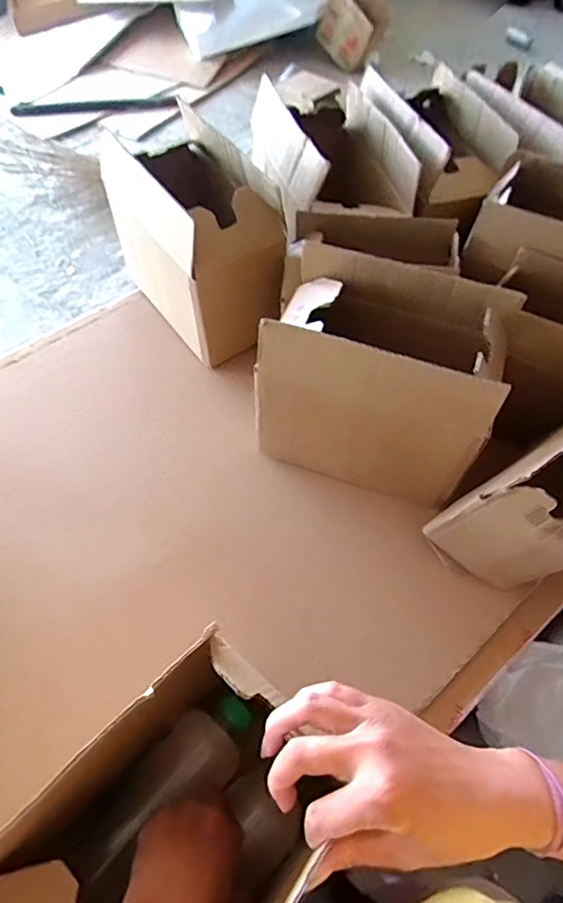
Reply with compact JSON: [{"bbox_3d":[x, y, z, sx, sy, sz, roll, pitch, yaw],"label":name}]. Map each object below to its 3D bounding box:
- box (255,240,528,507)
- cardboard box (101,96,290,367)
[{"bbox_3d":[0.100,-0.079,0.585,0.234,0.206,0.143,17,58,8],"label":"box"},{"bbox_3d":[-0.108,-0.276,0.712,0.136,0.206,0.232,-28,63,-20],"label":"cardboard box"}]

